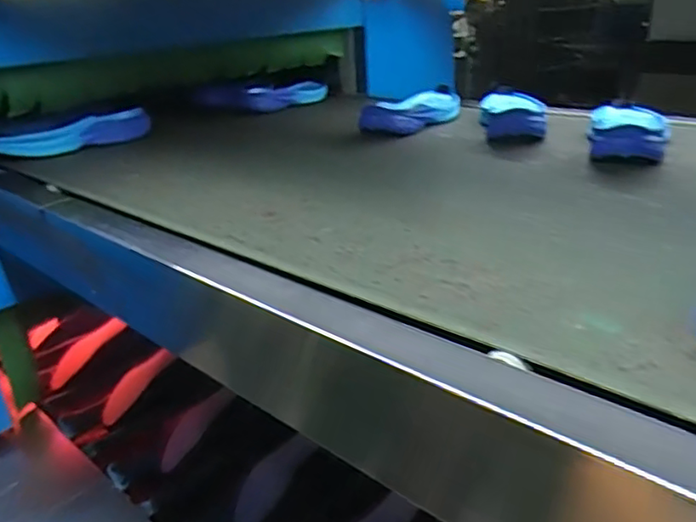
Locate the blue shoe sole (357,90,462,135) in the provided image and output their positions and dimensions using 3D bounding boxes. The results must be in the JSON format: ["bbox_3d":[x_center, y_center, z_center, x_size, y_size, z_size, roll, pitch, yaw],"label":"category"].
[{"bbox_3d":[0.113,-0.241,1.017,0.101,0.034,0.267,9,25,25],"label":"blue shoe sole"}]

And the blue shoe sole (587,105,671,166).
[{"bbox_3d":[0.351,-0.167,0.799,0.096,0.036,0.247,6,24,21],"label":"blue shoe sole"}]

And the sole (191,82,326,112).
[{"bbox_3d":[-0.142,-0.320,1.215,0.277,0.049,0.065,-18,27,-33],"label":"sole"}]

